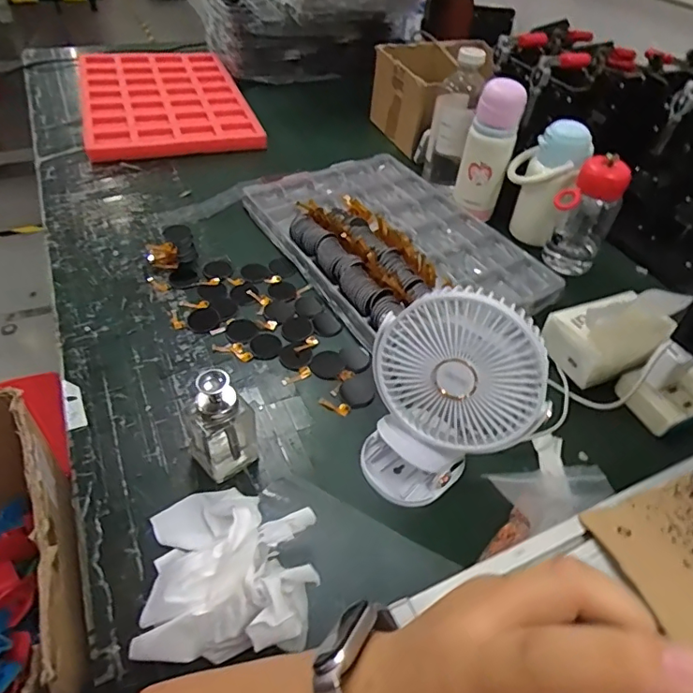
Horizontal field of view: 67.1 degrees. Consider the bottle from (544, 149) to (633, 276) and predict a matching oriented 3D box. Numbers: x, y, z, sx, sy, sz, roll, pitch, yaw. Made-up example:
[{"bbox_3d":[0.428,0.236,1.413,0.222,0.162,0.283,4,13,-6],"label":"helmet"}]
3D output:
[{"bbox_3d":[0.339,-0.178,0.762,0.072,0.181,0.074,35,52,28],"label":"bottle"}]

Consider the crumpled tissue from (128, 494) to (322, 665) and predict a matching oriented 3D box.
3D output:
[{"bbox_3d":[-0.098,0.170,0.431,0.141,0.074,0.152,-3,45,-7],"label":"crumpled tissue"}]

